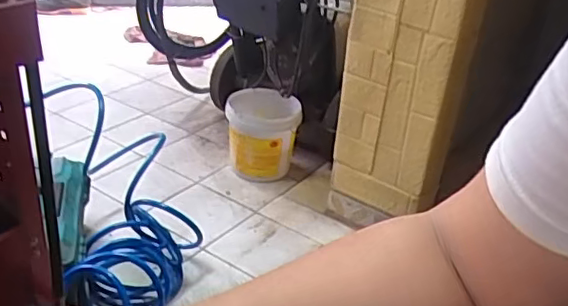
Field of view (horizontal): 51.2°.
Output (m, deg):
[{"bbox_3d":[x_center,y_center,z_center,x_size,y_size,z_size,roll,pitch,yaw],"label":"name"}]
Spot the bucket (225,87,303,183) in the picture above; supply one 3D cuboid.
[{"bbox_3d":[-0.058,-0.060,1.667,0.192,0.229,0.208,4,29,-2],"label":"bucket"}]

